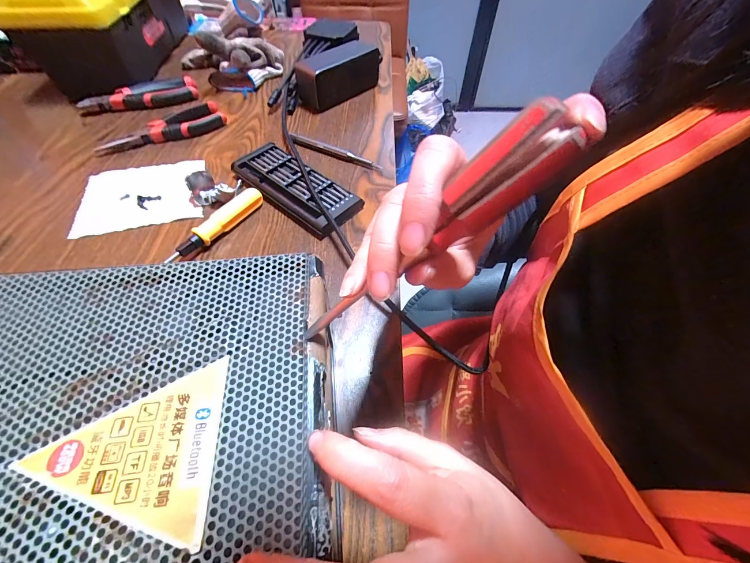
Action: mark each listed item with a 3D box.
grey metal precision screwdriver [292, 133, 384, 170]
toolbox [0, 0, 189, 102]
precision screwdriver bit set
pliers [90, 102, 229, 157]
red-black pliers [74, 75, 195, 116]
[{"bbox_3d":[-0.053,-0.171,0.425,0.135,0.010,0.012,23,57,15],"label":"grey metal precision screwdriver"},{"bbox_3d":[-0.431,-0.443,0.526,0.132,0.154,0.301,0,54,0],"label":"toolbox"},{"bbox_3d":[-0.091,-0.110,0.367,0.153,0.016,0.064,37,62,23],"label":"precision screwdriver bit set"},{"bbox_3d":[-0.287,-0.206,0.437,0.163,0.023,0.045,-32,61,-21],"label":"pliers"},{"bbox_3d":[-0.359,-0.285,0.492,0.160,0.022,0.065,-14,56,-11],"label":"red-black pliers"}]

